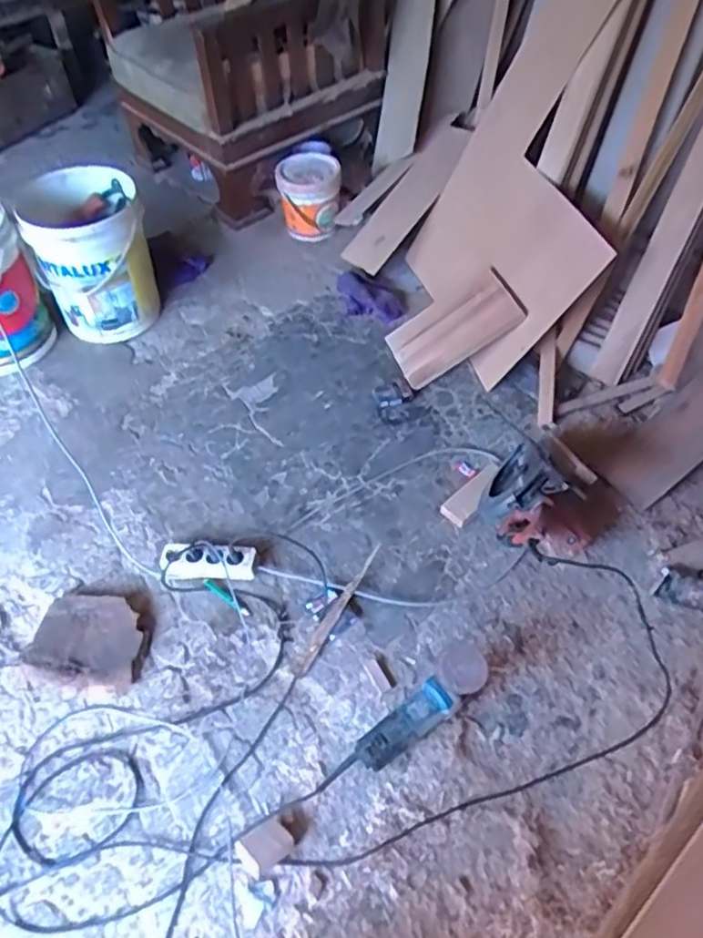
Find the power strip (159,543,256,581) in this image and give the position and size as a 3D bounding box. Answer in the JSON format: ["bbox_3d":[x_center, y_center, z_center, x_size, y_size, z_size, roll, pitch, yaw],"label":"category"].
[{"bbox_3d":[-0.302,0.195,1.471,0.202,0.057,0.081,-3,52,1],"label":"power strip"}]

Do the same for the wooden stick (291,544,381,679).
[{"bbox_3d":[-0.027,0.274,1.403,0.036,0.026,0.316,24,58,20],"label":"wooden stick"}]

